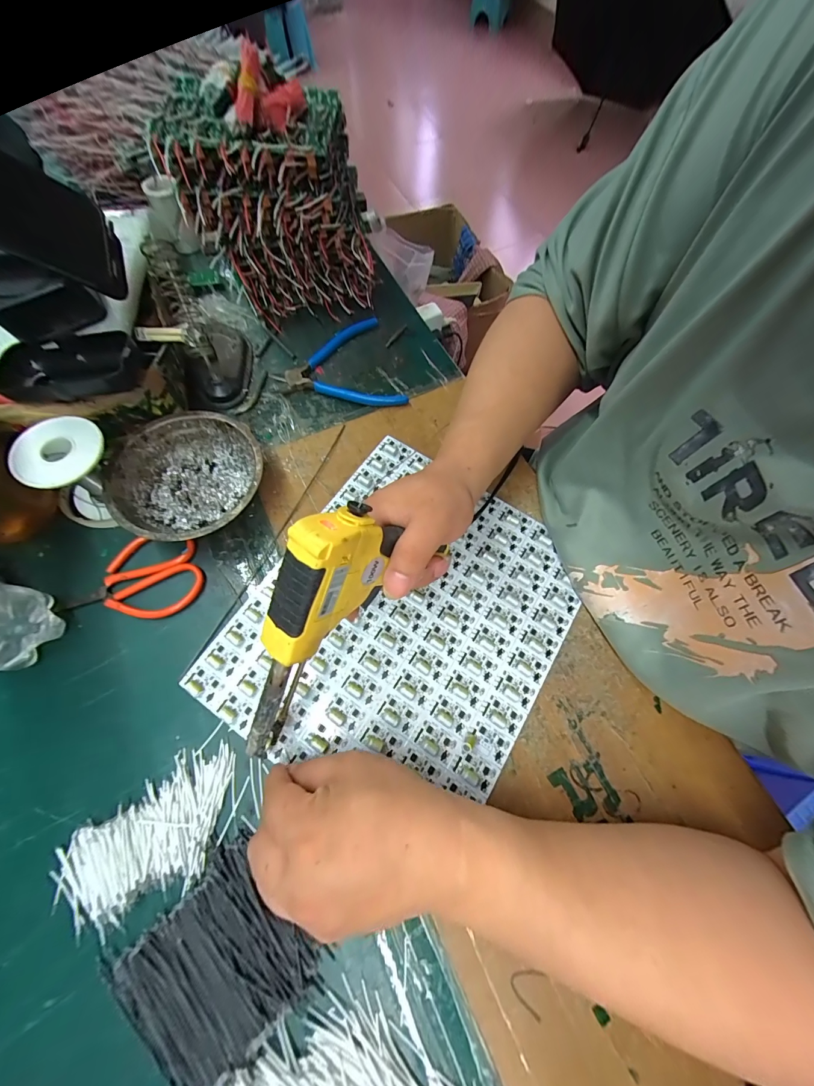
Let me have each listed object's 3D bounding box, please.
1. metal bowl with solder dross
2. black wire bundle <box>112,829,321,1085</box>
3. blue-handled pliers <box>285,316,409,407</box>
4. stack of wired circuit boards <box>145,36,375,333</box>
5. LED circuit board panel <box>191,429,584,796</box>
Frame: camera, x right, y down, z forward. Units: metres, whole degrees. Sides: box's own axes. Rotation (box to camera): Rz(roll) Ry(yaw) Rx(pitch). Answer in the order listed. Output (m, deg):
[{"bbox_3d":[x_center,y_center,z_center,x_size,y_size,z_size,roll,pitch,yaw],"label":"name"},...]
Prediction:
[{"bbox_3d":[-0.199,-0.056,0.327,0.131,0.038,0.124,1,69,-3],"label":"metal bowl with solder dross"},{"bbox_3d":[-0.121,0.264,0.223,0.095,0.008,0.093,-40,76,-16],"label":"black wire bundle"},{"bbox_3d":[-0.074,-0.194,0.403,0.119,0.013,0.125,-18,71,-10],"label":"blue-handled pliers"},{"bbox_3d":[-0.132,-0.343,0.364,0.179,0.190,0.107,-4,69,-5],"label":"stack of wired circuit boards"},{"bbox_3d":[0.001,0.060,0.308,0.244,0.006,0.281,32,71,9],"label":"LED circuit board panel"}]

